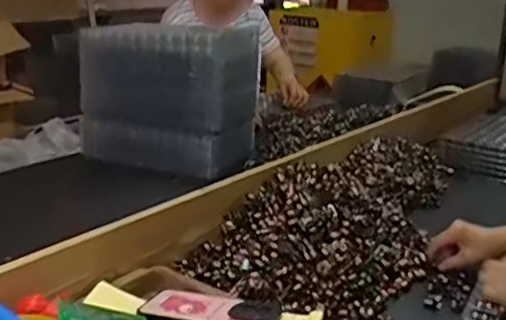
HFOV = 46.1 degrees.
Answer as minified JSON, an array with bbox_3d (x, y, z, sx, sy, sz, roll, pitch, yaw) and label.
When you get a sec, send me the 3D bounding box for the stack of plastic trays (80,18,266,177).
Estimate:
[{"bbox_3d":[-0.187,-0.174,1.388,0.356,0.278,0.238,10,20,23],"label":"stack of plastic trays"}]

